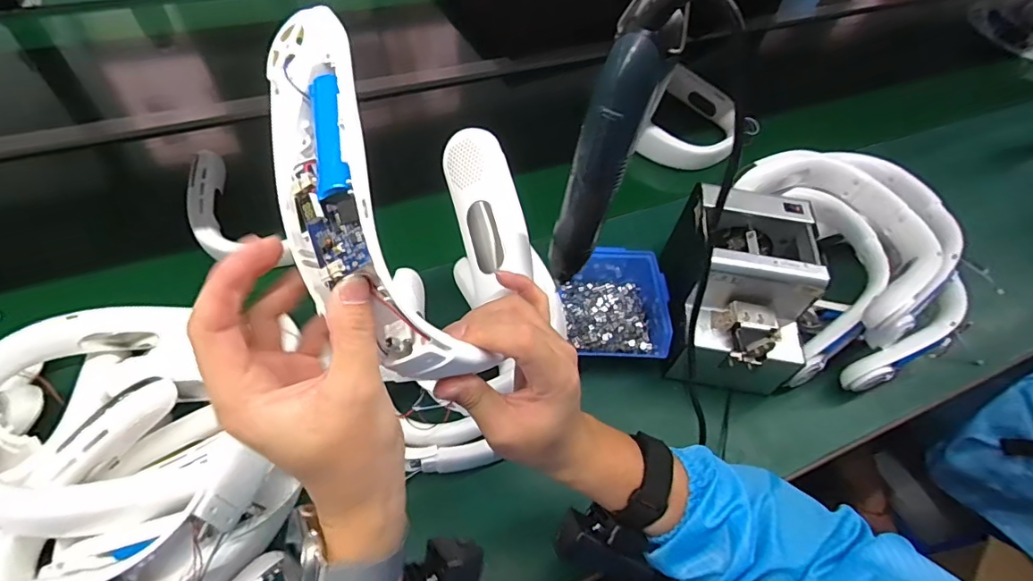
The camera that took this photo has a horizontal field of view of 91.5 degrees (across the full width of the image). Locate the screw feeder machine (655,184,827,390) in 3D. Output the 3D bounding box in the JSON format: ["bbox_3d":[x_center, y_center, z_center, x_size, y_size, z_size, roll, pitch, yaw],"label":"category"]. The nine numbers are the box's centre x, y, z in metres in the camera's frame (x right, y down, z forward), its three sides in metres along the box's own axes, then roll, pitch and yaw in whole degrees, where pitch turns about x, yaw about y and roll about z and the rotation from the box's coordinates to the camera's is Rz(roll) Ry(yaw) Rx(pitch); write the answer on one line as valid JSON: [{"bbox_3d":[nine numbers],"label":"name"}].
[{"bbox_3d":[0.244,-0.003,0.560,0.133,0.133,0.173,9,54,2],"label":"screw feeder machine"}]

